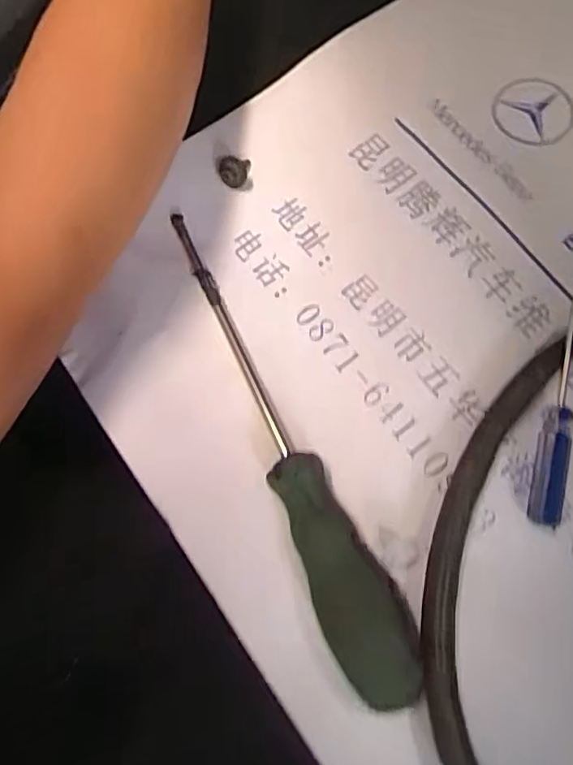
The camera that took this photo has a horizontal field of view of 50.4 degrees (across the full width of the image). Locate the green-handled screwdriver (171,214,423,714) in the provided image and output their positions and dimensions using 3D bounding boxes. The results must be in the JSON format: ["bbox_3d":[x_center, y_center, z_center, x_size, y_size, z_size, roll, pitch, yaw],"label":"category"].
[{"bbox_3d":[-0.002,0.020,0.275,0.034,0.033,0.241,-22,74,-5],"label":"green-handled screwdriver"}]

